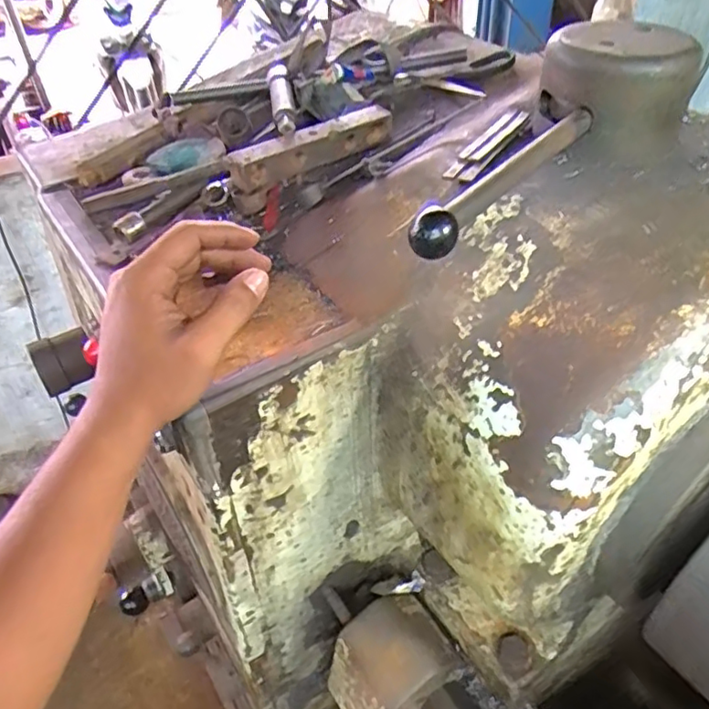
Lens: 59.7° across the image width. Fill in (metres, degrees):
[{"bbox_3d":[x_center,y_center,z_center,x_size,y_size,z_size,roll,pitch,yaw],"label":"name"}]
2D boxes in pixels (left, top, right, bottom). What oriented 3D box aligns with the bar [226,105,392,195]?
[{"bbox_3d":[-0.035,-0.180,0.539,0.156,0.035,0.017,-28,47,-25],"label":"bar"}]

